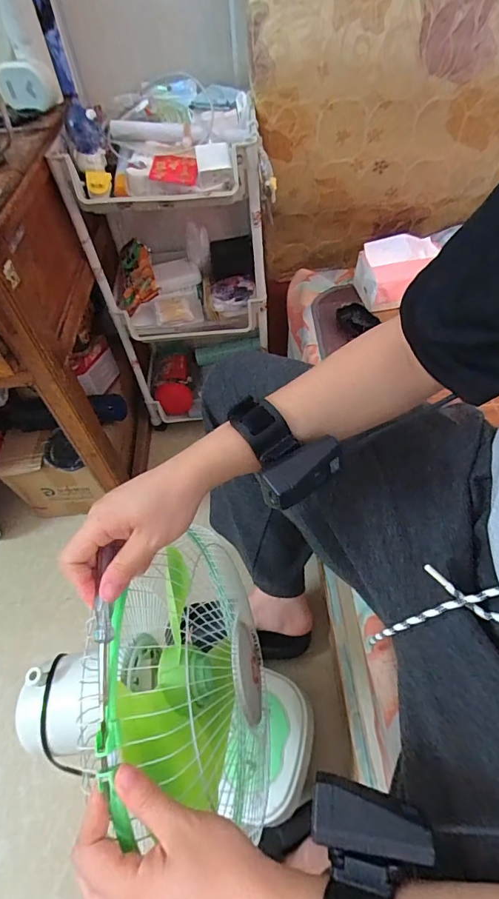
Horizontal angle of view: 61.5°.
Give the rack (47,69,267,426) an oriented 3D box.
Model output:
[{"bbox_3d":[-0.125,-0.336,0.854,0.301,0.575,0.240,-8,53,-2],"label":"rack"}]

